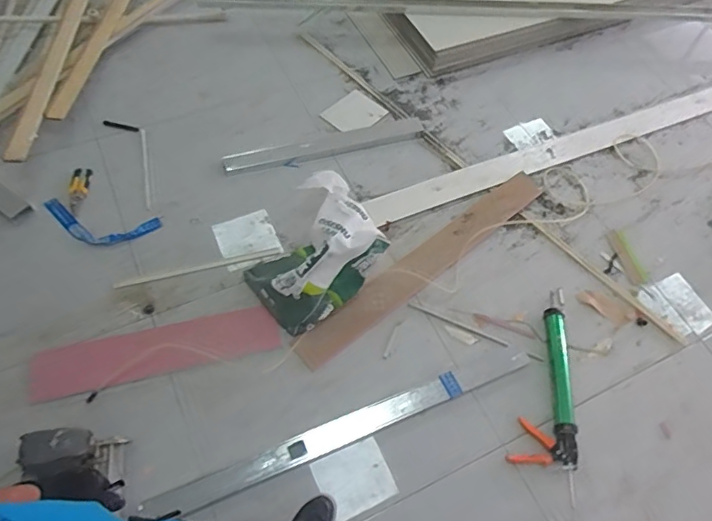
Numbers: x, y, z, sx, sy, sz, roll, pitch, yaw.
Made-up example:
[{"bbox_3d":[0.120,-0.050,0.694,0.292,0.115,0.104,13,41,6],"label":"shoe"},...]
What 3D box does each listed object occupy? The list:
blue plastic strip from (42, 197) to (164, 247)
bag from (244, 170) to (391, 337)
[{"bbox_3d":[-0.782,-0.102,1.586,0.321,0.034,0.121,10,66,-11],"label":"blue plastic strip"},{"bbox_3d":[-0.120,-0.049,1.572,0.443,0.189,0.360,-36,68,-23],"label":"bag"}]

